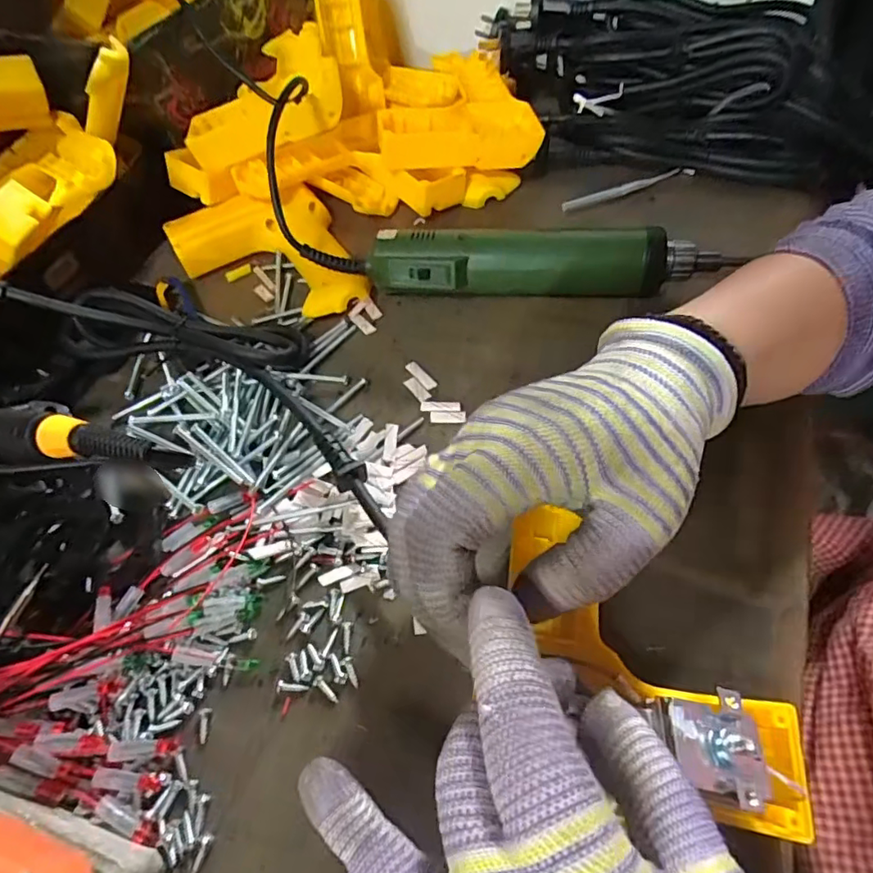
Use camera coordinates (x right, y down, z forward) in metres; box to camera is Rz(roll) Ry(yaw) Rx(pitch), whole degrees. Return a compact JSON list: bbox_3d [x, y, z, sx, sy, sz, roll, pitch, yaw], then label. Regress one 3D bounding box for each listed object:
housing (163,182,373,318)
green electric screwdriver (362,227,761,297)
[{"bbox_3d":[-0.117,-0.124,0.383,0.111,0.035,0.130,-26,59,-13],"label":"housing"},{"bbox_3d":[0.069,-0.105,0.347,0.221,0.045,0.036,3,57,6],"label":"green electric screwdriver"}]

